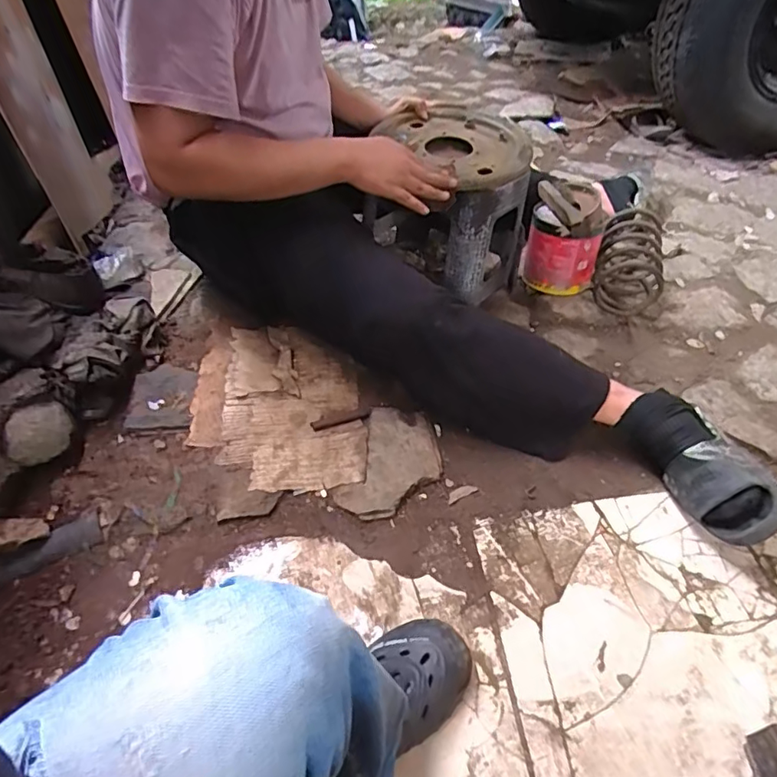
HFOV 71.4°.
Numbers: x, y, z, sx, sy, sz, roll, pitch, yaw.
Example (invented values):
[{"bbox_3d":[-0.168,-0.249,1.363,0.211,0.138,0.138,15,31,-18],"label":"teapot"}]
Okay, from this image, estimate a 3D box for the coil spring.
[{"bbox_3d":[0.553,-0.294,1.239,0.138,0.113,0.297,14,49,16],"label":"coil spring"}]

